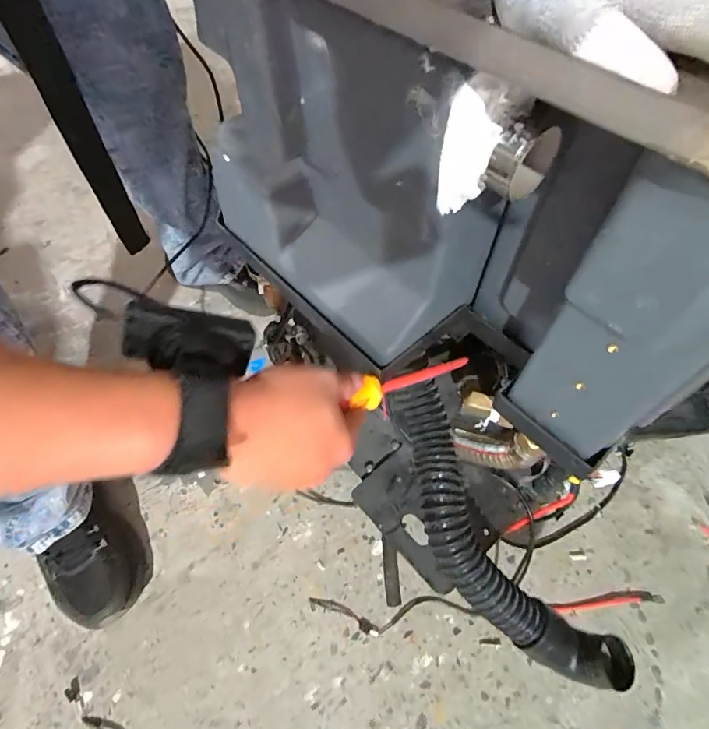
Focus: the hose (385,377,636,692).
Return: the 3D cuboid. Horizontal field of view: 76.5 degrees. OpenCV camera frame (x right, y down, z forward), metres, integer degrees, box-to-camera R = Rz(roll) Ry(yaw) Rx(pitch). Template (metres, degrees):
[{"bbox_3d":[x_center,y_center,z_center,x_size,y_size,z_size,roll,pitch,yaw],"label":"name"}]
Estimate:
[{"bbox_3d":[0.127,0.169,0.428,0.101,0.044,0.329,-31,83,-18],"label":"hose"}]

